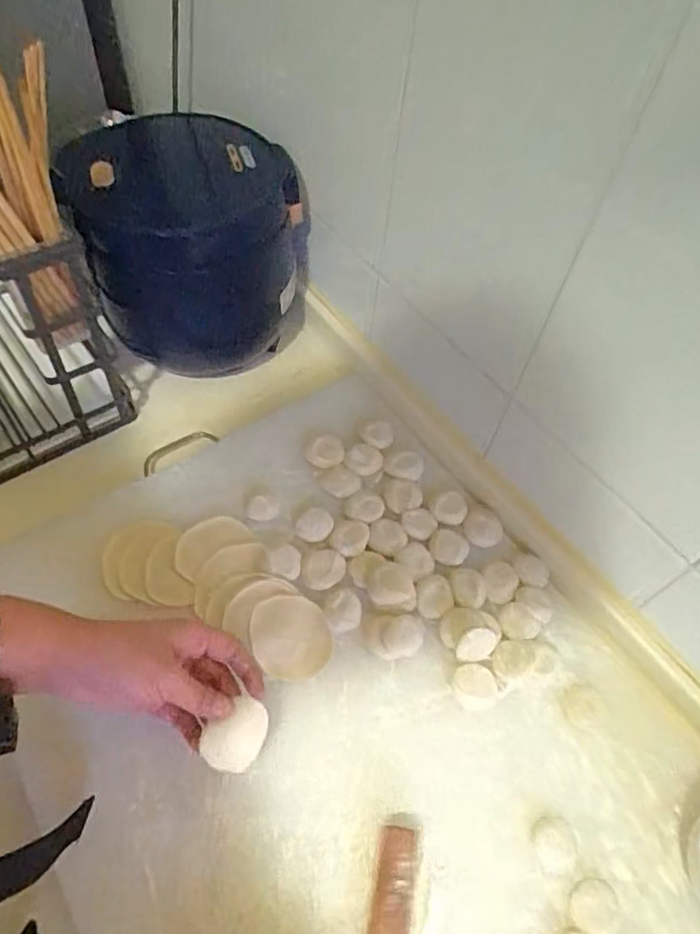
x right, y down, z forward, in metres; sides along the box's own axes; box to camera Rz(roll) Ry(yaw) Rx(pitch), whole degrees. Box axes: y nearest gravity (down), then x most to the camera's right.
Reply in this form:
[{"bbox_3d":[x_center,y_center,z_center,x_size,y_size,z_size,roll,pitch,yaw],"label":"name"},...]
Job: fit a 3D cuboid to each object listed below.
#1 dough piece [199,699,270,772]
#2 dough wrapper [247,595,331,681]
[{"bbox_3d":[-0.087,0.205,0.460,0.041,0.016,0.049,13,55,5],"label":"dough piece"},{"bbox_3d":[-0.054,0.154,0.543,0.071,0.005,0.073,-1,56,-5],"label":"dough wrapper"}]

